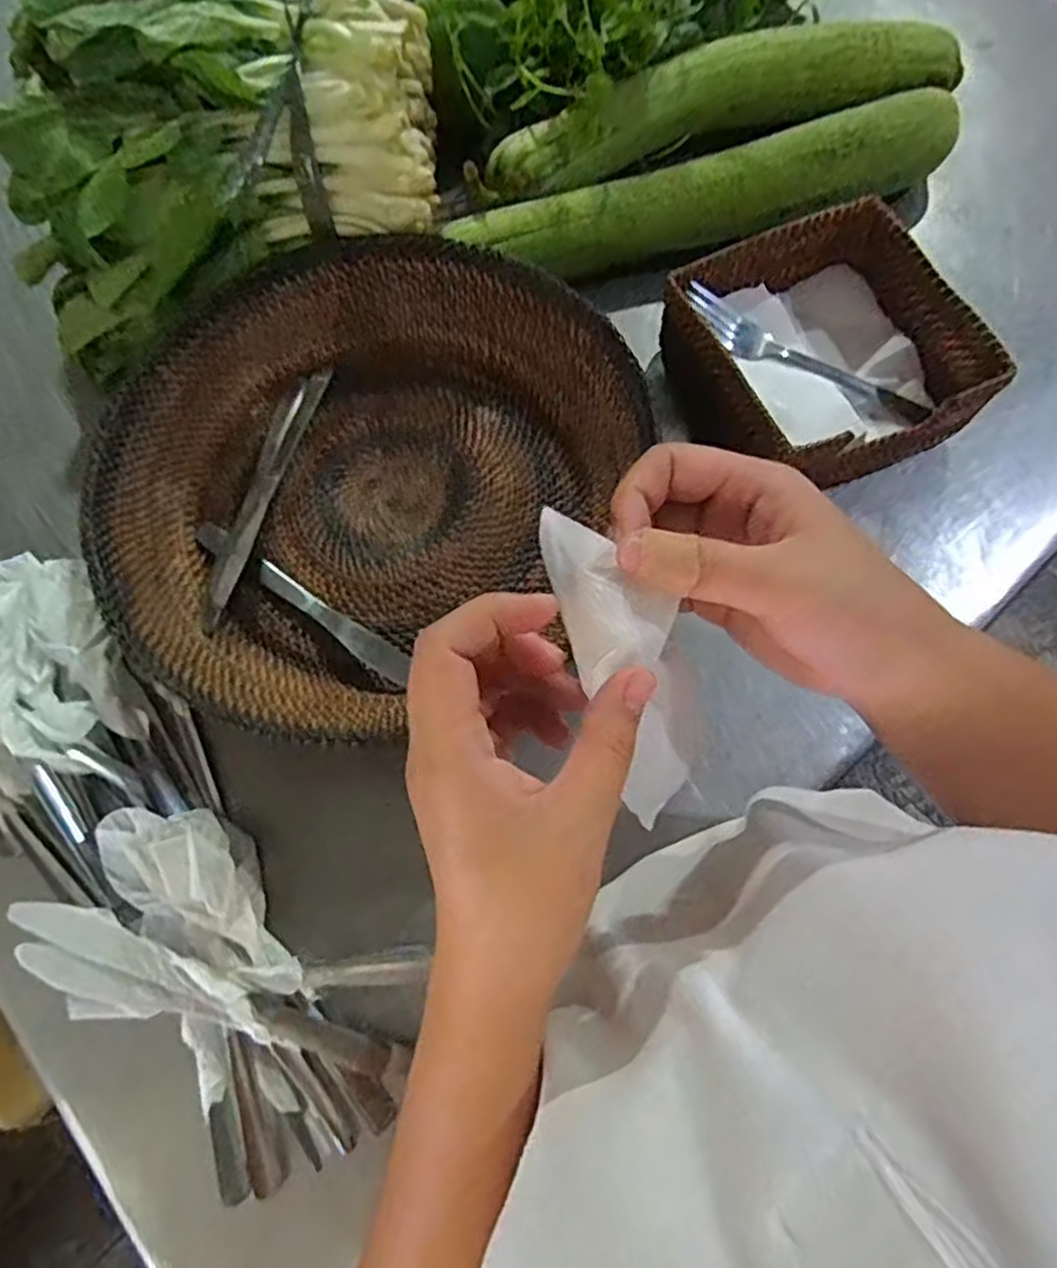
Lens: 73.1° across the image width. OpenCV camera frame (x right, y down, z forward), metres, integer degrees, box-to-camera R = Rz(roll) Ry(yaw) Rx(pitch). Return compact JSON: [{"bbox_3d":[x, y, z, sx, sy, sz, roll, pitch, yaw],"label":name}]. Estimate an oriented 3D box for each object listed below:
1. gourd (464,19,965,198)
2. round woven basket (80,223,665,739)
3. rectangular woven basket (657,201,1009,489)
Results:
[{"bbox_3d":[0.129,-0.384,0.523,0.371,0.050,0.074,-17,73,-5],"label":"gourd"},{"bbox_3d":[-0.098,-0.094,0.437,0.283,0.072,0.309,0,72,1],"label":"round woven basket"},{"bbox_3d":[0.179,-0.179,0.453,0.156,0.063,0.161,-22,73,-6],"label":"rectangular woven basket"}]

